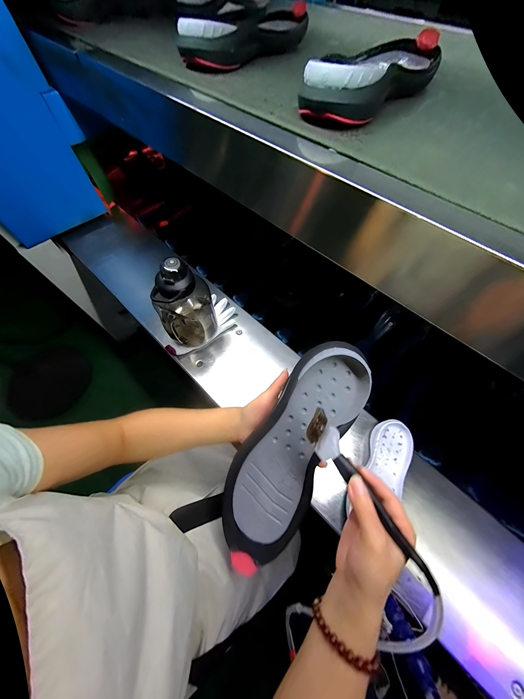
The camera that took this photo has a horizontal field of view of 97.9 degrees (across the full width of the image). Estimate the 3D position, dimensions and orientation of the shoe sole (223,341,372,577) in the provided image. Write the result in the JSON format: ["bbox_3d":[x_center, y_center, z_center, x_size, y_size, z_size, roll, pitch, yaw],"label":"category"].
[{"bbox_3d":[0.039,0.136,0.308,0.110,0.038,0.307,29,92,12],"label":"shoe sole"}]

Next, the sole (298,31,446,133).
[{"bbox_3d":[0.171,-0.392,0.318,0.105,0.052,0.309,31,68,13],"label":"sole"}]

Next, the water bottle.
[{"bbox_3d":[-0.179,-0.094,0.536,0.115,0.238,0.104,-16,66,-8],"label":"water bottle"}]

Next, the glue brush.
[{"bbox_3d":[0.103,0.144,0.236,0.029,0.023,0.170,-29,61,-14],"label":"glue brush"}]

